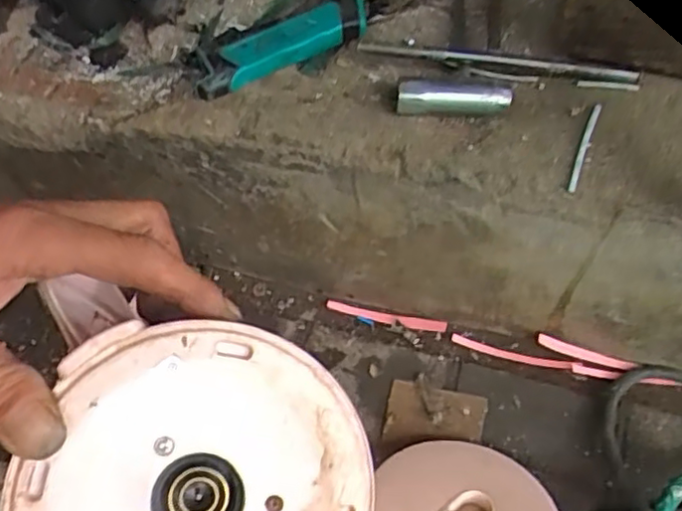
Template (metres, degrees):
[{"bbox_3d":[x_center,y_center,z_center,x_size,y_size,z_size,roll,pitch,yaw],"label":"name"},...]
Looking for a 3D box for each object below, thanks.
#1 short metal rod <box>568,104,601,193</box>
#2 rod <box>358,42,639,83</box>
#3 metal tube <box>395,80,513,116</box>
[{"bbox_3d":[0.139,-0.063,0.380,0.005,0.006,0.067,19,60,16],"label":"short metal rod"},{"bbox_3d":[0.095,-0.120,0.411,0.166,0.010,0.007,7,58,9],"label":"rod"},{"bbox_3d":[0.067,-0.095,0.402,0.066,0.017,0.013,1,57,5],"label":"metal tube"}]

